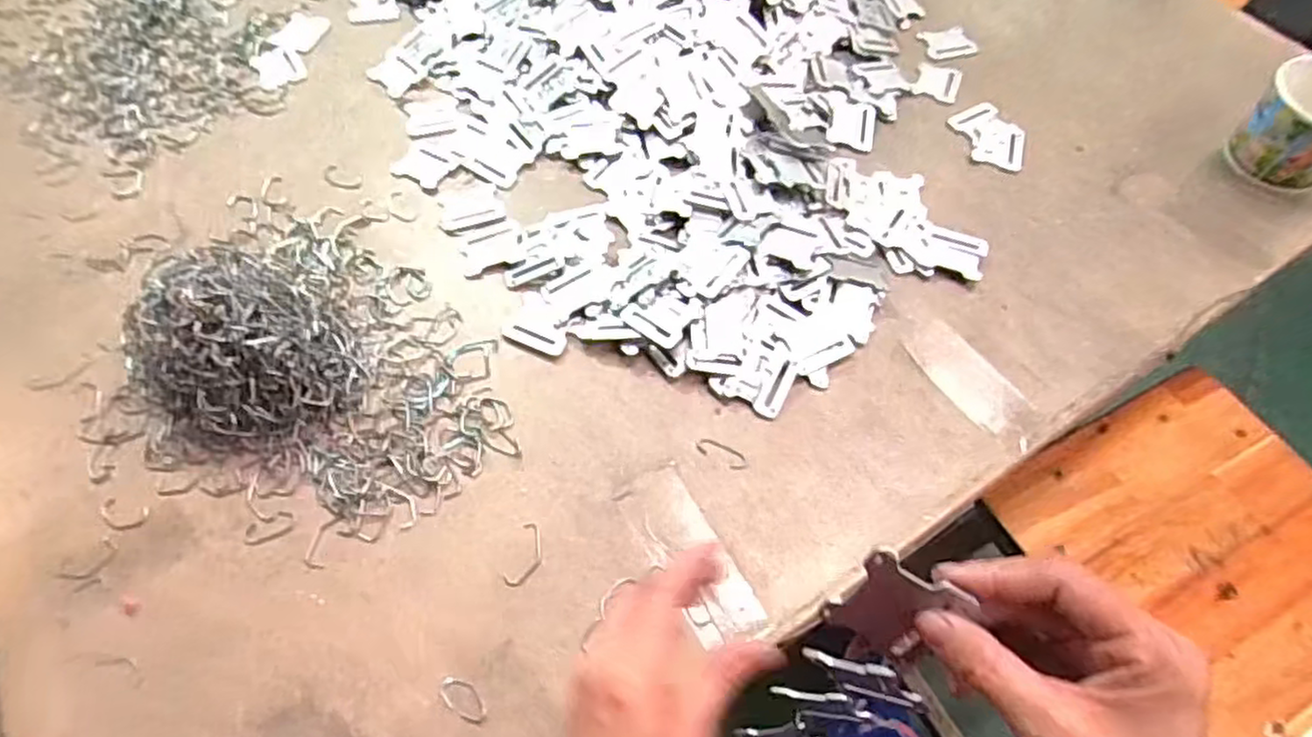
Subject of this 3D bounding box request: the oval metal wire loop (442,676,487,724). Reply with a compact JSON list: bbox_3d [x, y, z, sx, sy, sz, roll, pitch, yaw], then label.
[{"bbox_3d":[-0.113,0.195,0.409,0.034,0.004,0.016,37,67,19],"label":"oval metal wire loop"}]

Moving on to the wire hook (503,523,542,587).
[{"bbox_3d":[-0.084,0.121,0.451,0.021,0.004,0.042,14,62,8],"label":"wire hook"}]

